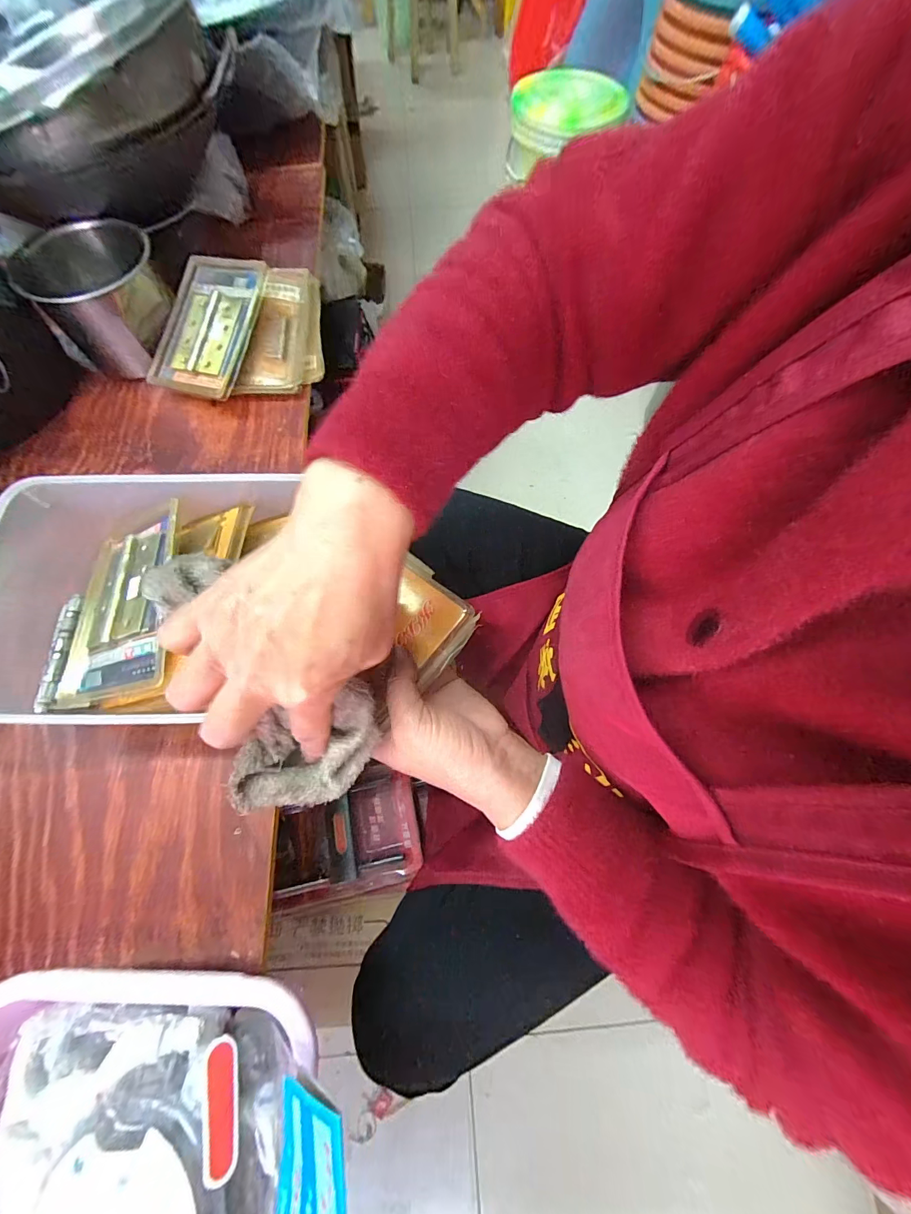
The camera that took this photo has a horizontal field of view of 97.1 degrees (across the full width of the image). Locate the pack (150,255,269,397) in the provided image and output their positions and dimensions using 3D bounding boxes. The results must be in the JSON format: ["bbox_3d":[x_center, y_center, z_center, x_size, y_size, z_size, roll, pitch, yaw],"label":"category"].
[{"bbox_3d":[-0.314,-0.354,0.508,0.132,0.014,0.176,17,88,12],"label":"pack"}]

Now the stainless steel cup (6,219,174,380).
[{"bbox_3d":[-0.438,-0.384,0.513,0.149,0.115,0.137,0,69,0],"label":"stainless steel cup"}]

